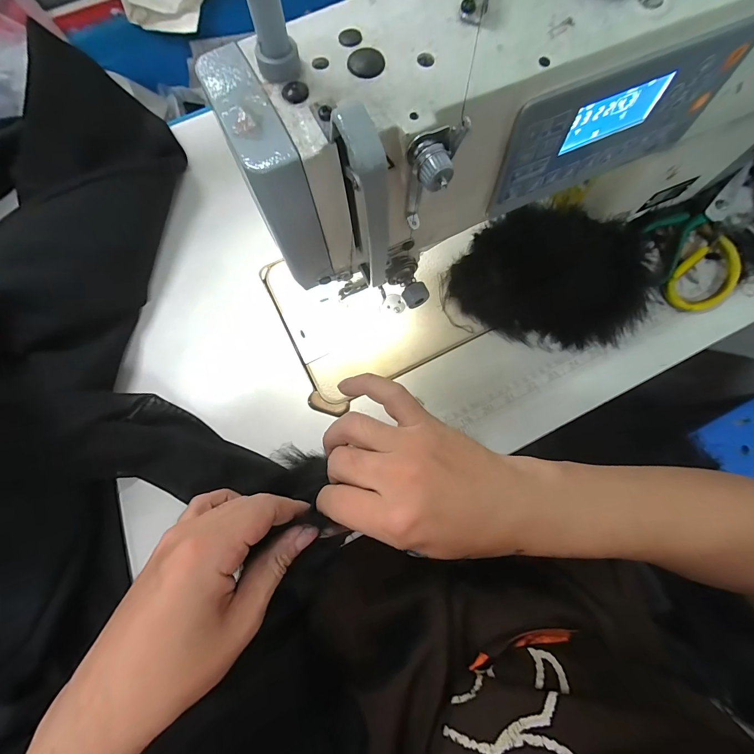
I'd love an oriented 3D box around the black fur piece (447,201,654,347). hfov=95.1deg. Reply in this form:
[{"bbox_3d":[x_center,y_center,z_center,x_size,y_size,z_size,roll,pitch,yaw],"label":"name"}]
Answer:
[{"bbox_3d":[0.182,-0.110,0.355,0.200,0.044,0.146,17,76,5],"label":"black fur piece"}]

